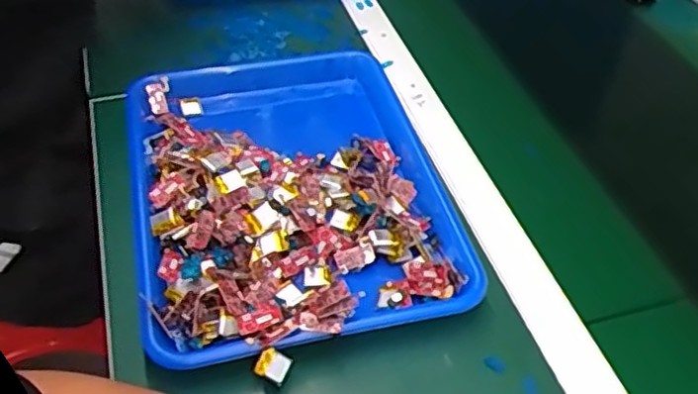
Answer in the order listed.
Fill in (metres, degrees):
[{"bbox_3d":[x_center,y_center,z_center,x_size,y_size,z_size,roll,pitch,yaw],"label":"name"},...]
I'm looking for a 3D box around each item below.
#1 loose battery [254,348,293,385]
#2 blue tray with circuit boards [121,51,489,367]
[{"bbox_3d":[-0.051,0.115,0.473,0.025,0.007,0.019,33,80,-22],"label":"loose battery"},{"bbox_3d":[-0.052,-0.012,0.608,0.267,0.052,0.335,-10,46,-12],"label":"blue tray with circuit boards"}]

